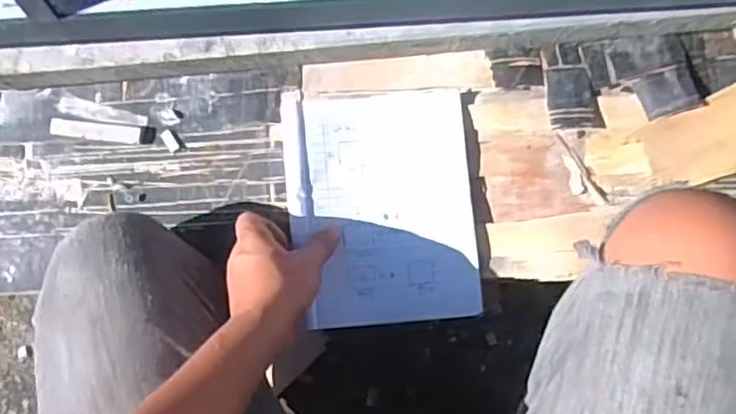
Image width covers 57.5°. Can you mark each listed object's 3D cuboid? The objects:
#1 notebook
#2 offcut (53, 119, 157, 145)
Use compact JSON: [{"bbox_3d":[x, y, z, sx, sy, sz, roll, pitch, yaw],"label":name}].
[{"bbox_3d":[0.011,-0.003,0.588,0.158,0.016,0.205,-4,80,-1],"label":"notebook"},{"bbox_3d":[-0.252,-0.072,0.639,0.102,0.006,0.018,5,86,7],"label":"offcut"}]

